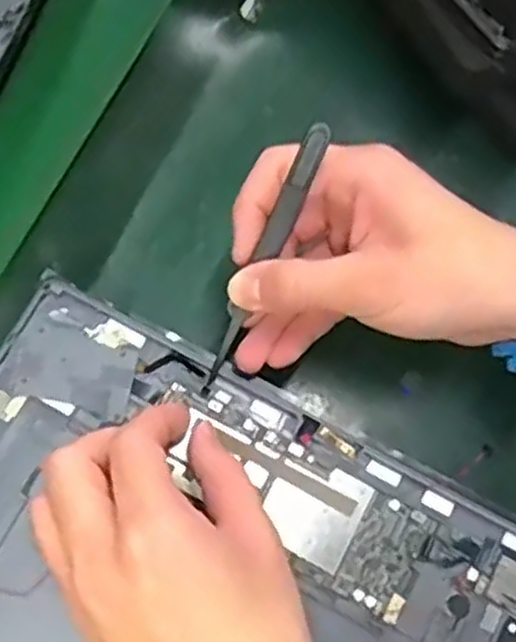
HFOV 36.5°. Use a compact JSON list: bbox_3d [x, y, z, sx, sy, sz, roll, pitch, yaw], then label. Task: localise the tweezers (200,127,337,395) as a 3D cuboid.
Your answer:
[{"bbox_3d":[0.001,-0.023,0.315,0.009,0.005,0.119,26,105,7],"label":"tweezers"}]

